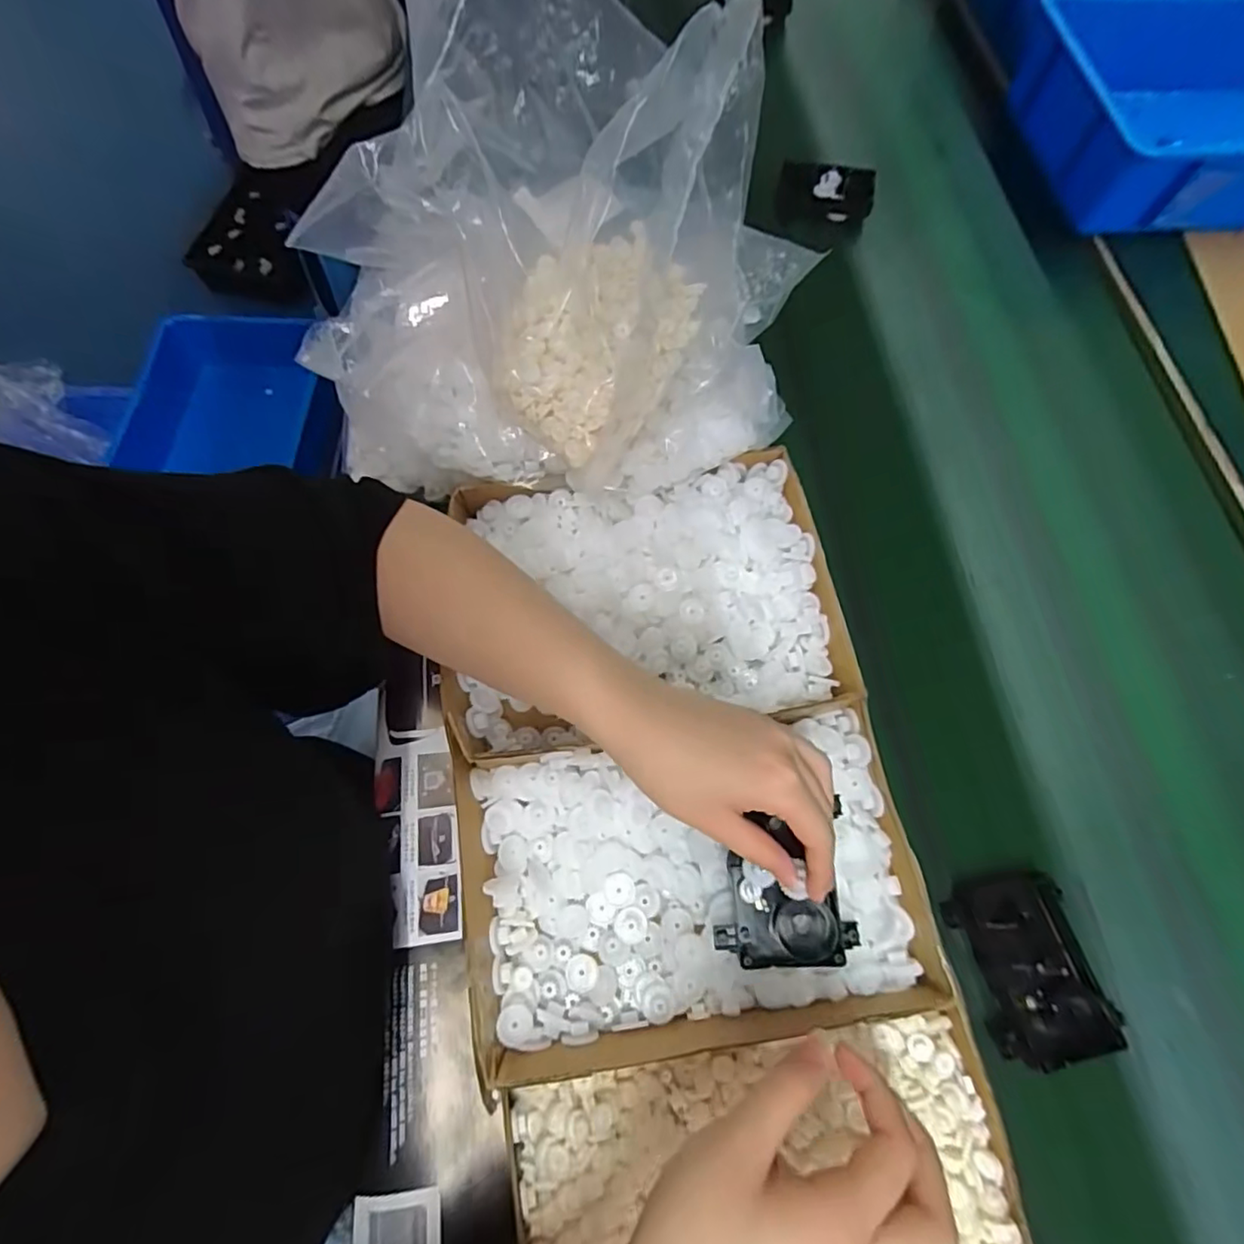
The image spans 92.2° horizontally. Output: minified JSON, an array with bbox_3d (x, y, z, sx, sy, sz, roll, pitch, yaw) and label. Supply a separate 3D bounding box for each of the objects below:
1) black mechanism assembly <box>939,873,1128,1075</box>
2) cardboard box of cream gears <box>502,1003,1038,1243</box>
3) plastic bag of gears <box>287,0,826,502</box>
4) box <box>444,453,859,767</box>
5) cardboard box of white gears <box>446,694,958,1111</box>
[{"bbox_3d":[0.265,0.224,0.390,0.073,0.031,0.102,-11,69,-6],"label":"black mechanism assembly"},{"bbox_3d":[0.077,0.323,0.324,0.260,0.046,0.179,-9,69,-5],"label":"cardboard box of cream gears"},{"bbox_3d":[-0.042,-0.245,0.414,0.352,0.202,0.234,5,68,0],"label":"plastic bag of gears"},{"bbox_3d":[0.015,-0.017,0.438,0.265,0.051,0.190,-7,69,-5],"label":"box"},{"bbox_3d":[0.040,0.161,0.385,0.281,0.044,0.182,-7,69,-5],"label":"cardboard box of white gears"}]

